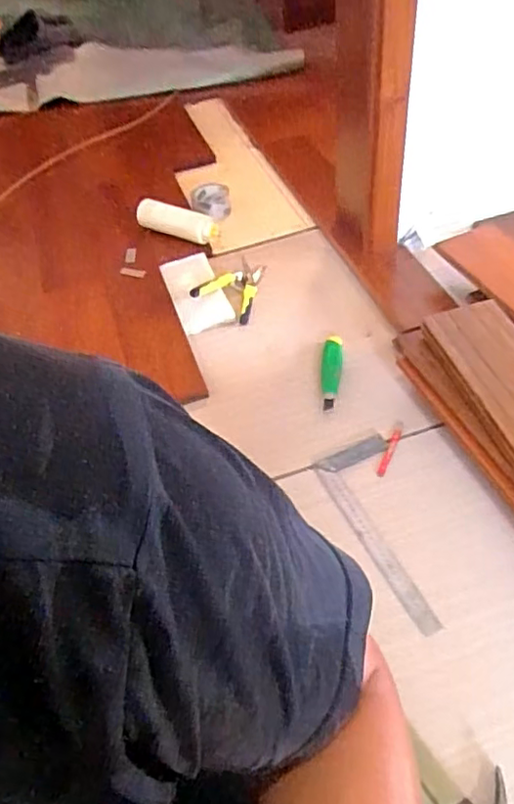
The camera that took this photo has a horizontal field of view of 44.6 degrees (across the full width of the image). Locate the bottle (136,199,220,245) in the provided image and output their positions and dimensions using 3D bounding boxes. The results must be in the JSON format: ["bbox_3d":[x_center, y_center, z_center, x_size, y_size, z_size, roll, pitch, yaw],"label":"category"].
[{"bbox_3d":[-0.181,-0.415,1.451,0.208,0.068,0.057,21,55,23],"label":"bottle"}]

